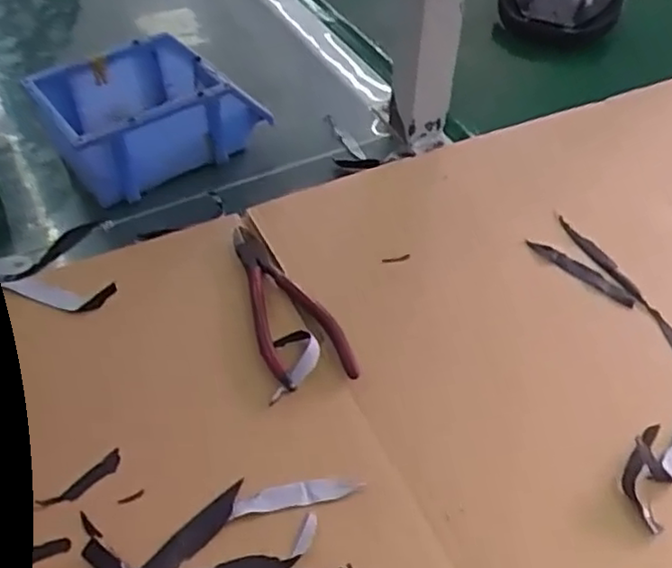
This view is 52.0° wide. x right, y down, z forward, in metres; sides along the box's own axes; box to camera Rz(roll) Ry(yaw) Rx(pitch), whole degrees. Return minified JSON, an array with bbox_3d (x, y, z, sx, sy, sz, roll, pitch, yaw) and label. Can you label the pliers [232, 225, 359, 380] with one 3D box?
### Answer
[{"bbox_3d":[-0.042,0.014,0.500,0.053,0.018,0.159,-20,52,-18],"label":"pliers"}]

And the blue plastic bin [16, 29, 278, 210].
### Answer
[{"bbox_3d":[-0.168,-0.158,0.633,0.177,0.075,0.129,-27,54,-23],"label":"blue plastic bin"}]

